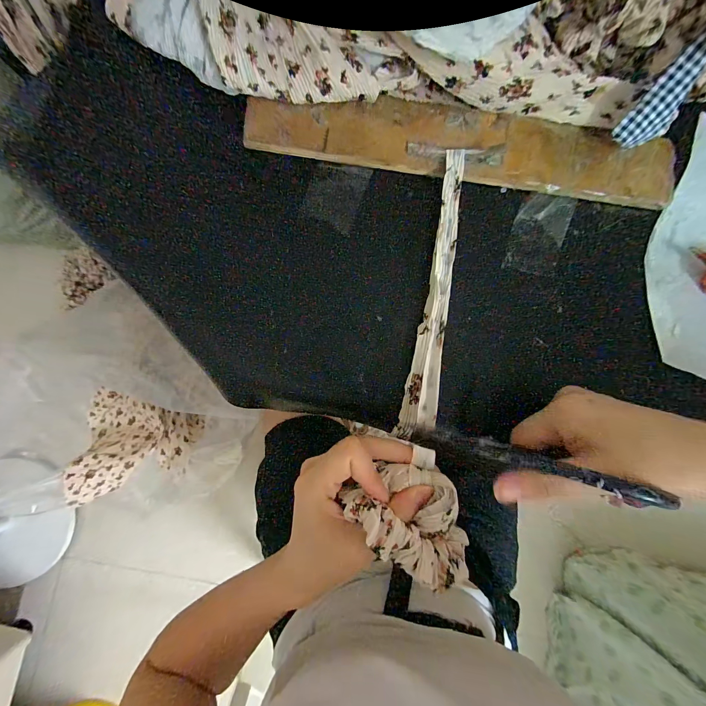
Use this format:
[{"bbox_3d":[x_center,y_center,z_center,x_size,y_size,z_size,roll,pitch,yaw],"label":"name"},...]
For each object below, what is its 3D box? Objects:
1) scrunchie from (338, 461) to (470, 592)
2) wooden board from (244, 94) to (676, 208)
[{"bbox_3d":[0.045,0.113,0.207,0.060,0.035,0.088,-43,89,-4],"label":"scrunchie"},{"bbox_3d":[0.096,-0.179,0.260,0.359,0.009,0.063,7,86,-2],"label":"wooden board"}]

